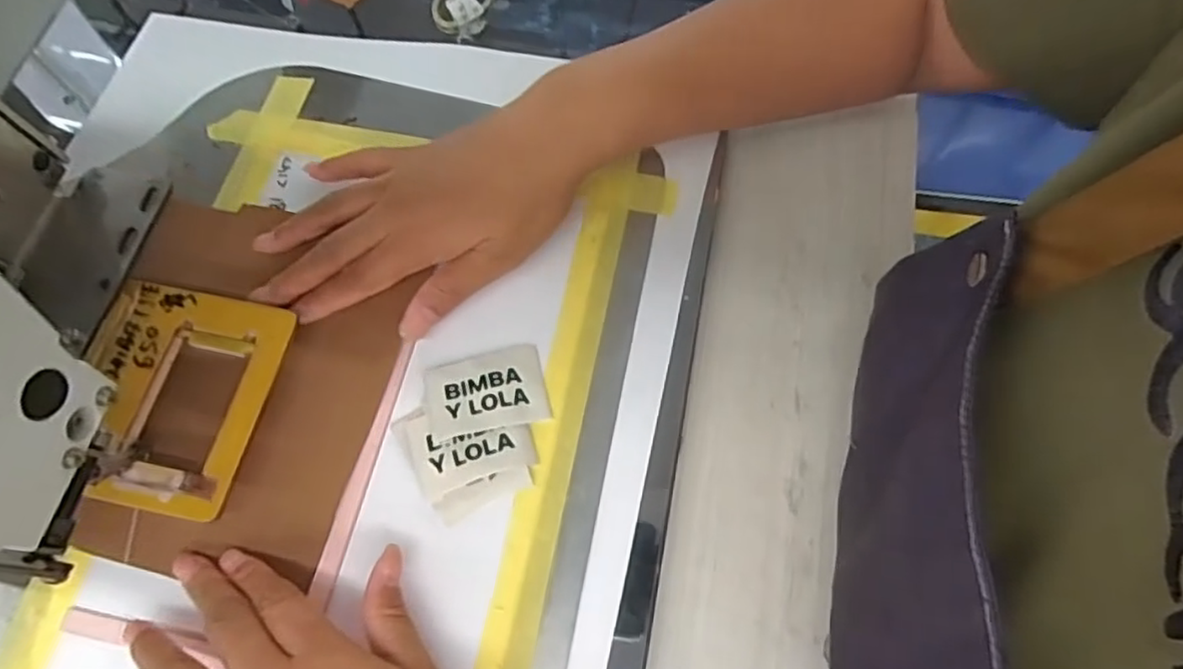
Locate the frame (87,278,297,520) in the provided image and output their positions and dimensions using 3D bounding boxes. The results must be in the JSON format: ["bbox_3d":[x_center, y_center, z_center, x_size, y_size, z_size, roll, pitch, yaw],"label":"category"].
[{"bbox_3d":[-0.202,0.028,0.322,0.086,0.008,0.105,13,68,-1],"label":"frame"}]

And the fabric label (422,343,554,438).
[{"bbox_3d":[-0.053,0.028,0.331,0.059,0.005,0.043,-12,59,-7],"label":"fabric label"}]

